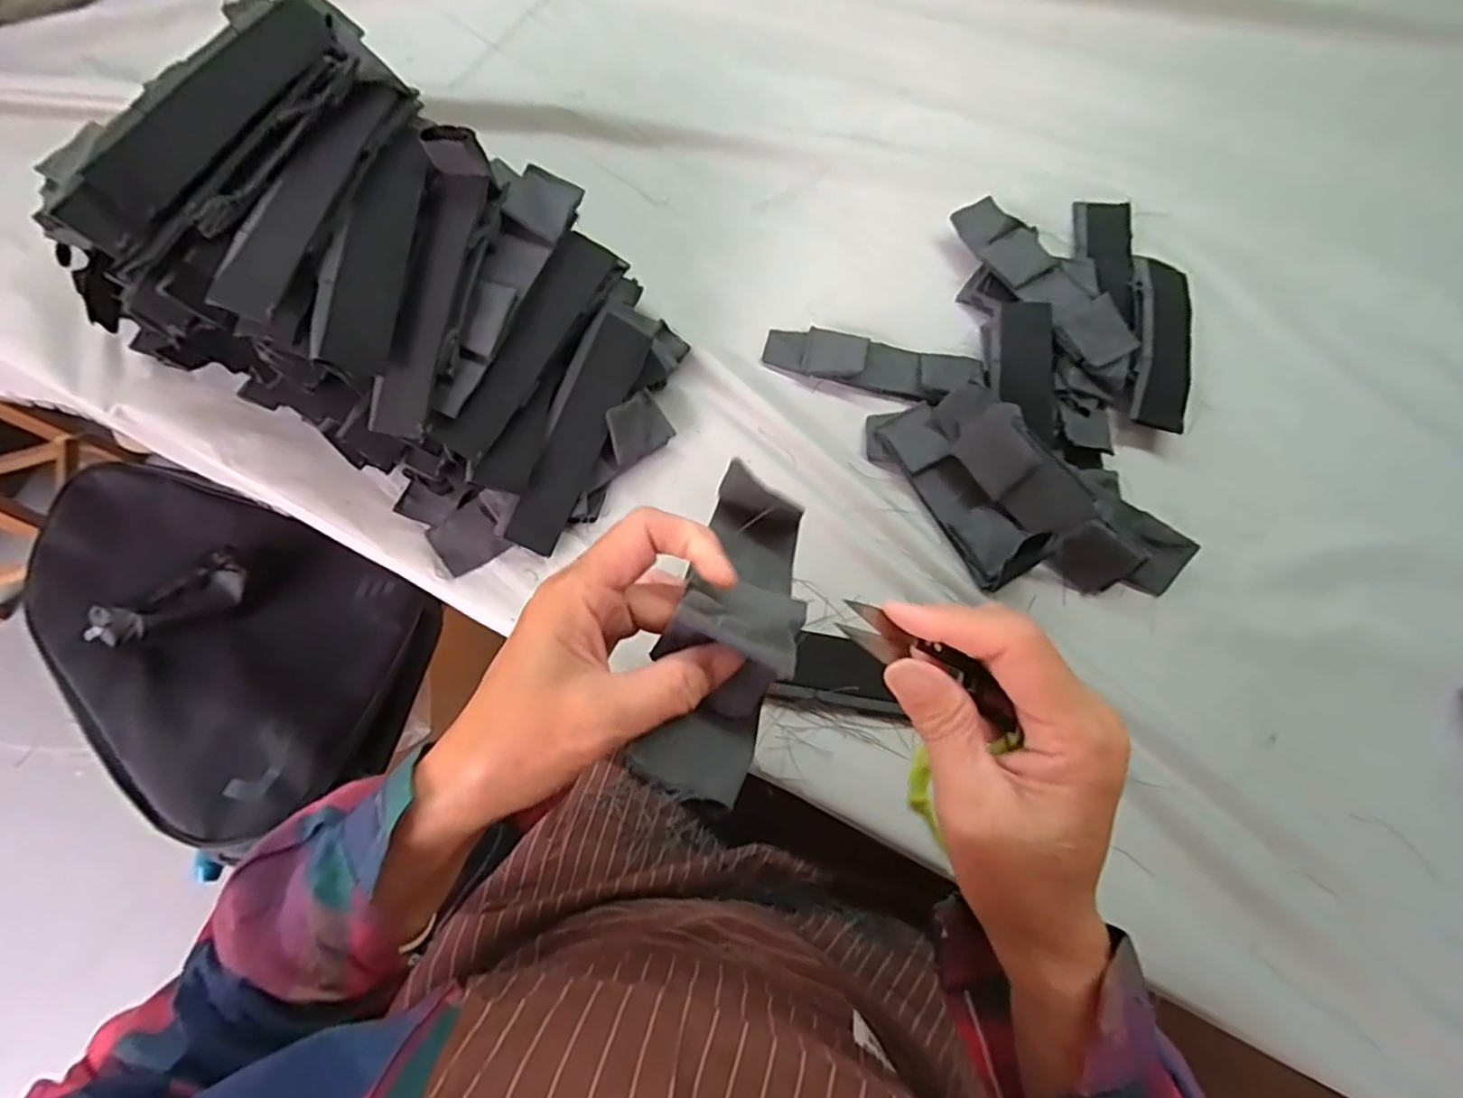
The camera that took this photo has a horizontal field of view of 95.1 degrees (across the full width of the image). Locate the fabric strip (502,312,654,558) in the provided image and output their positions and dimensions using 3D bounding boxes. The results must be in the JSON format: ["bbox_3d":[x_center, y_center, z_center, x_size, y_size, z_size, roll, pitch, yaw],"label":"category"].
[{"bbox_3d":[-0.112,-0.085,0.497,0.039,0.011,0.182,26,84,-24],"label":"fabric strip"}]

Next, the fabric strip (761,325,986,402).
[{"bbox_3d":[0.117,-0.154,0.560,0.178,0.025,0.050,12,69,3],"label":"fabric strip"}]

